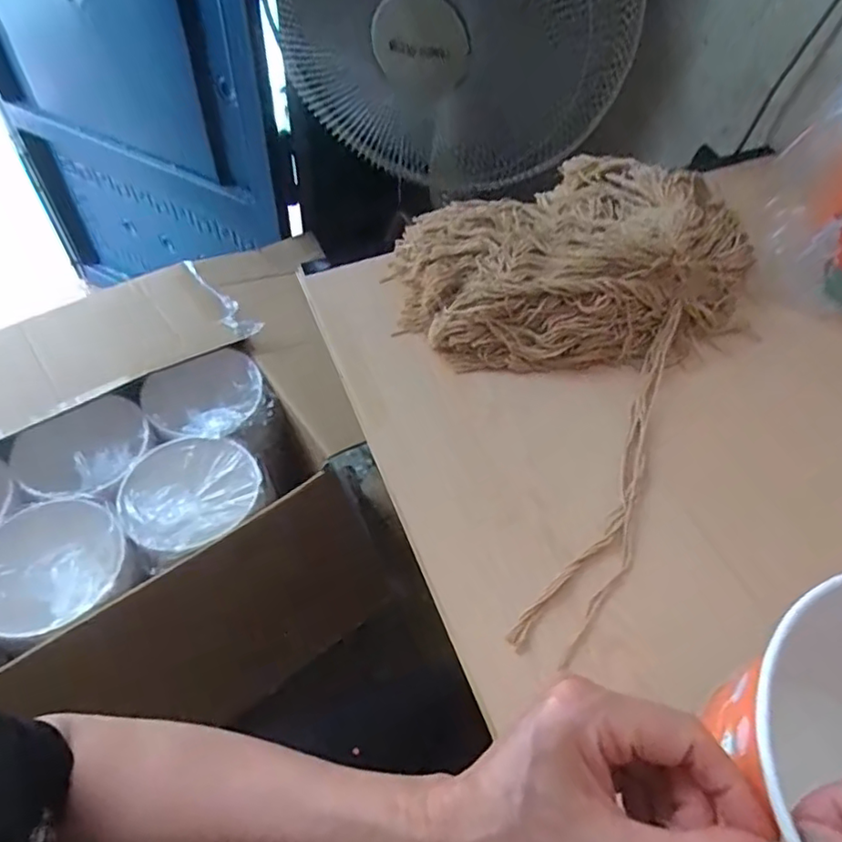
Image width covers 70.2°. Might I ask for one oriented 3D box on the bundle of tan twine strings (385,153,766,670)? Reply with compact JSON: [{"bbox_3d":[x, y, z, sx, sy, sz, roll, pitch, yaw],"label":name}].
[{"bbox_3d":[0.100,-0.100,0.510,0.306,0.080,0.430,29,57,16],"label":"bundle of tan twine strings"}]

